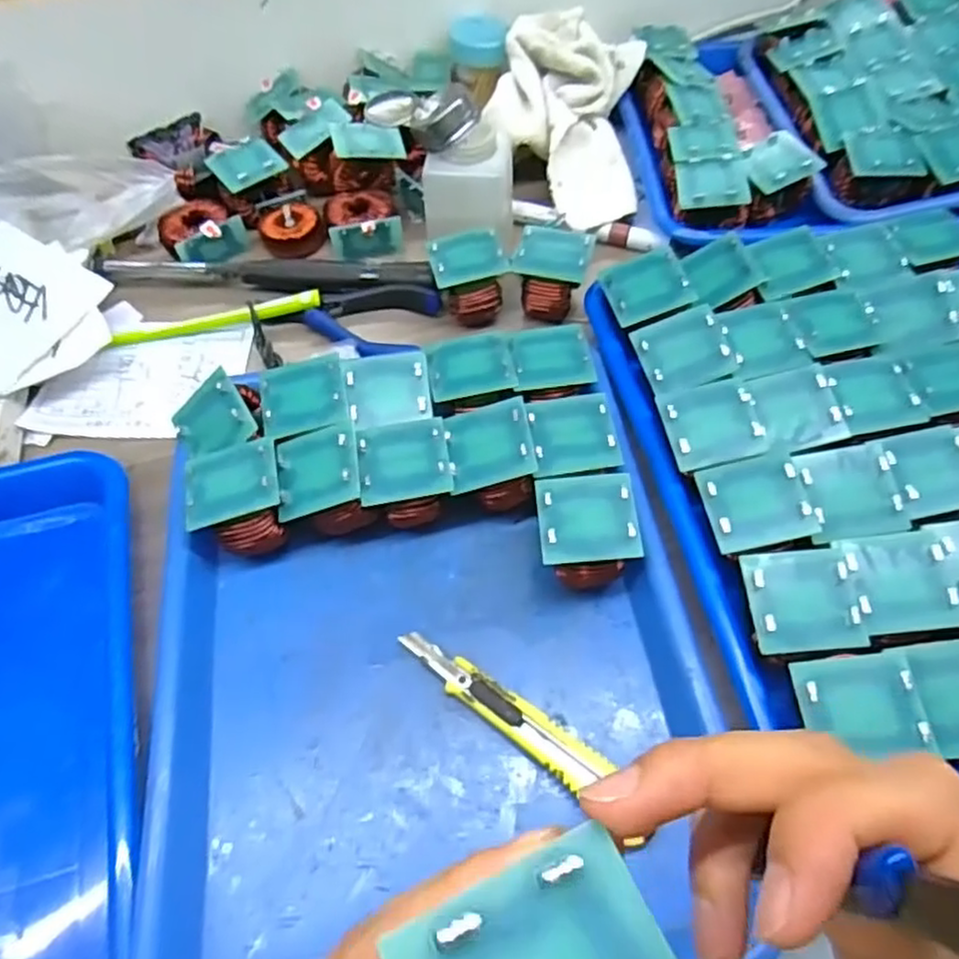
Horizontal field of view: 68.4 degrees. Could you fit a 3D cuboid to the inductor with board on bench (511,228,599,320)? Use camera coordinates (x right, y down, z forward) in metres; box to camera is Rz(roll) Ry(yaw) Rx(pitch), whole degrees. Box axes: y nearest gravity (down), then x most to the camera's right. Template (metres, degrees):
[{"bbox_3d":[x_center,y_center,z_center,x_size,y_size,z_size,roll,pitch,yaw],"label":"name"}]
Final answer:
[{"bbox_3d":[0.046,-0.133,0.456,0.048,0.043,0.040,12,59,10],"label":"inductor with board on bench"}]

